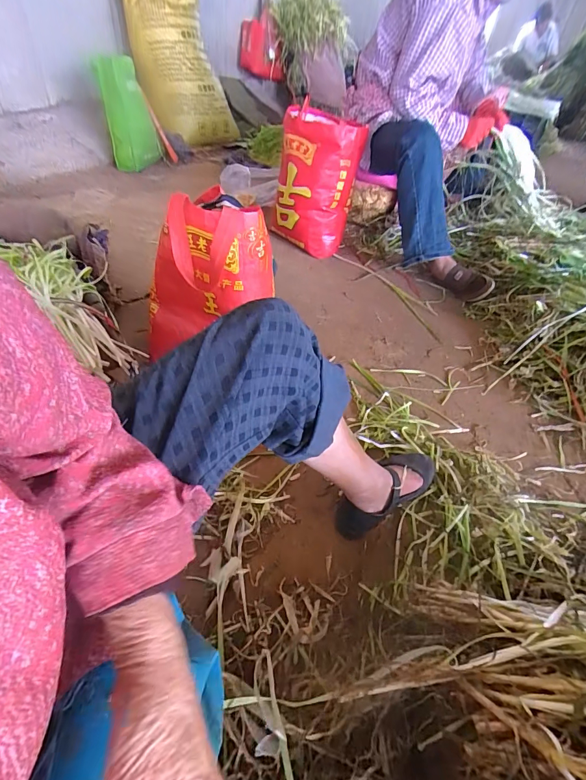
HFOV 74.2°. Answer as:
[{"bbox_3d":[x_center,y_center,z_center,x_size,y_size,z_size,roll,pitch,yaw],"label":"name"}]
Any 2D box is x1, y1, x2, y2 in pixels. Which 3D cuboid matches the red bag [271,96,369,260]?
[{"bbox_3d":[0.069,-0.658,1.269,0.262,0.384,0.207,29,49,20],"label":"red bag"}]

